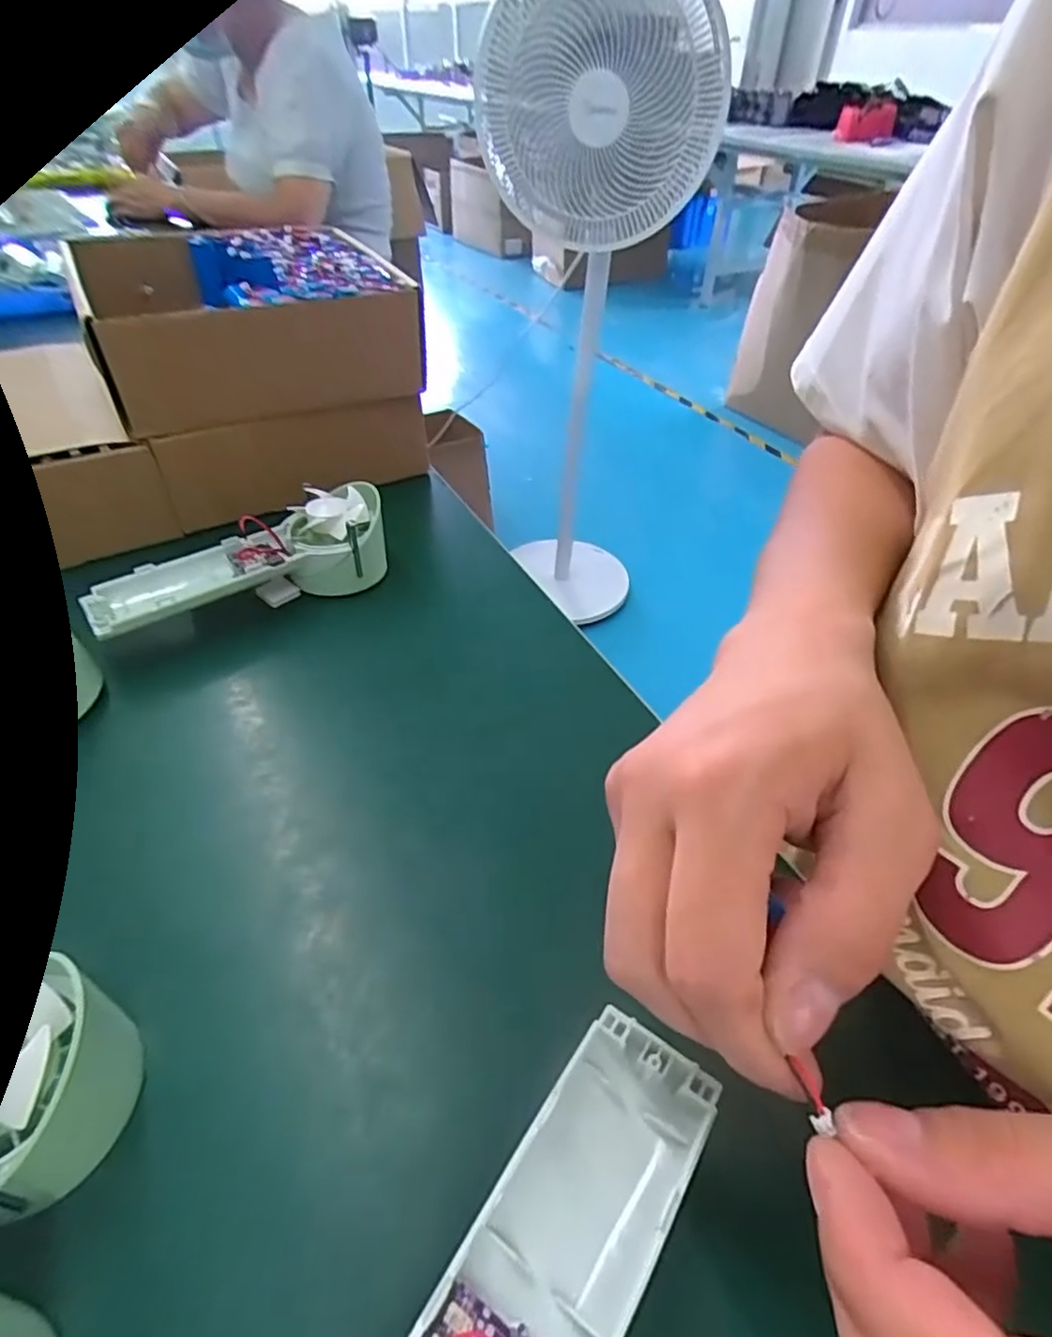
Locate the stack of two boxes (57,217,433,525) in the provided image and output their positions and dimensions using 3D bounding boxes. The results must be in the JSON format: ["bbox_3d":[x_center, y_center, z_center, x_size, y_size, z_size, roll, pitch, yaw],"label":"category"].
[{"bbox_3d":[-0.204,-0.230,0.495,0.200,0.144,0.196,-21,47,-22],"label":"stack of two boxes"}]

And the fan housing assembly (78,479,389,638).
[{"bbox_3d":[-0.163,-0.063,0.394,0.168,0.046,0.060,-22,47,-23],"label":"fan housing assembly"}]

